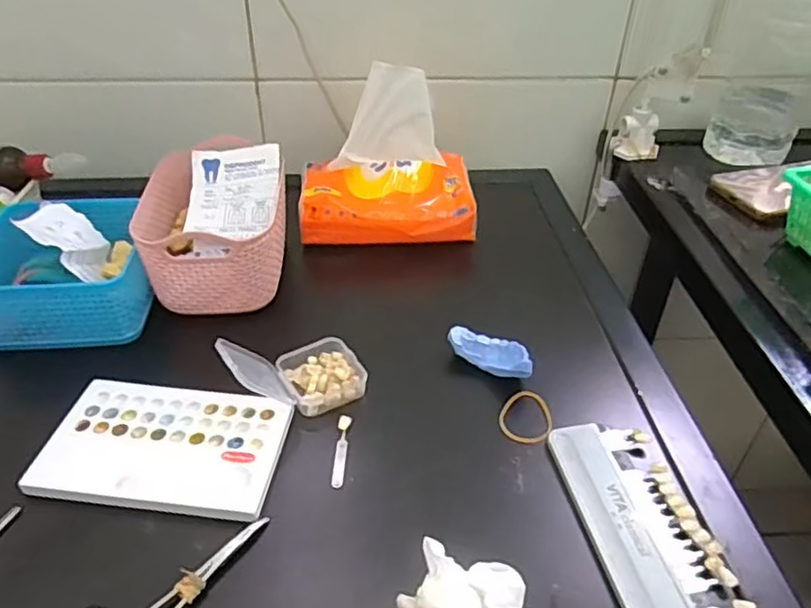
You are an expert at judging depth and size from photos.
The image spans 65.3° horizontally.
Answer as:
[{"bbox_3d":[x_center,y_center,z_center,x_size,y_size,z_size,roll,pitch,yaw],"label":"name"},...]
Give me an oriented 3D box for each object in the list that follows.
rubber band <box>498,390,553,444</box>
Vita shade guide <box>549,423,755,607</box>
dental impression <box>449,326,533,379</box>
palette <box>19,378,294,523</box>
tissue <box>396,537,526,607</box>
[{"bbox_3d":[0.087,0.081,0.462,0.037,0.008,0.049,-5,39,10],"label":"rubber band"},{"bbox_3d":[0.146,0.134,0.395,0.069,0.009,0.144,-6,39,-9],"label":"Vita shade guide"},{"bbox_3d":[0.067,0.037,0.489,0.070,0.027,0.023,24,44,27],"label":"dental impression"},{"bbox_3d":[-0.162,0.096,0.429,0.154,0.013,0.096,5,38,5],"label":"palette"},{"bbox_3d":[0.032,0.159,0.342,0.067,0.029,0.043,8,39,10],"label":"tissue"}]

